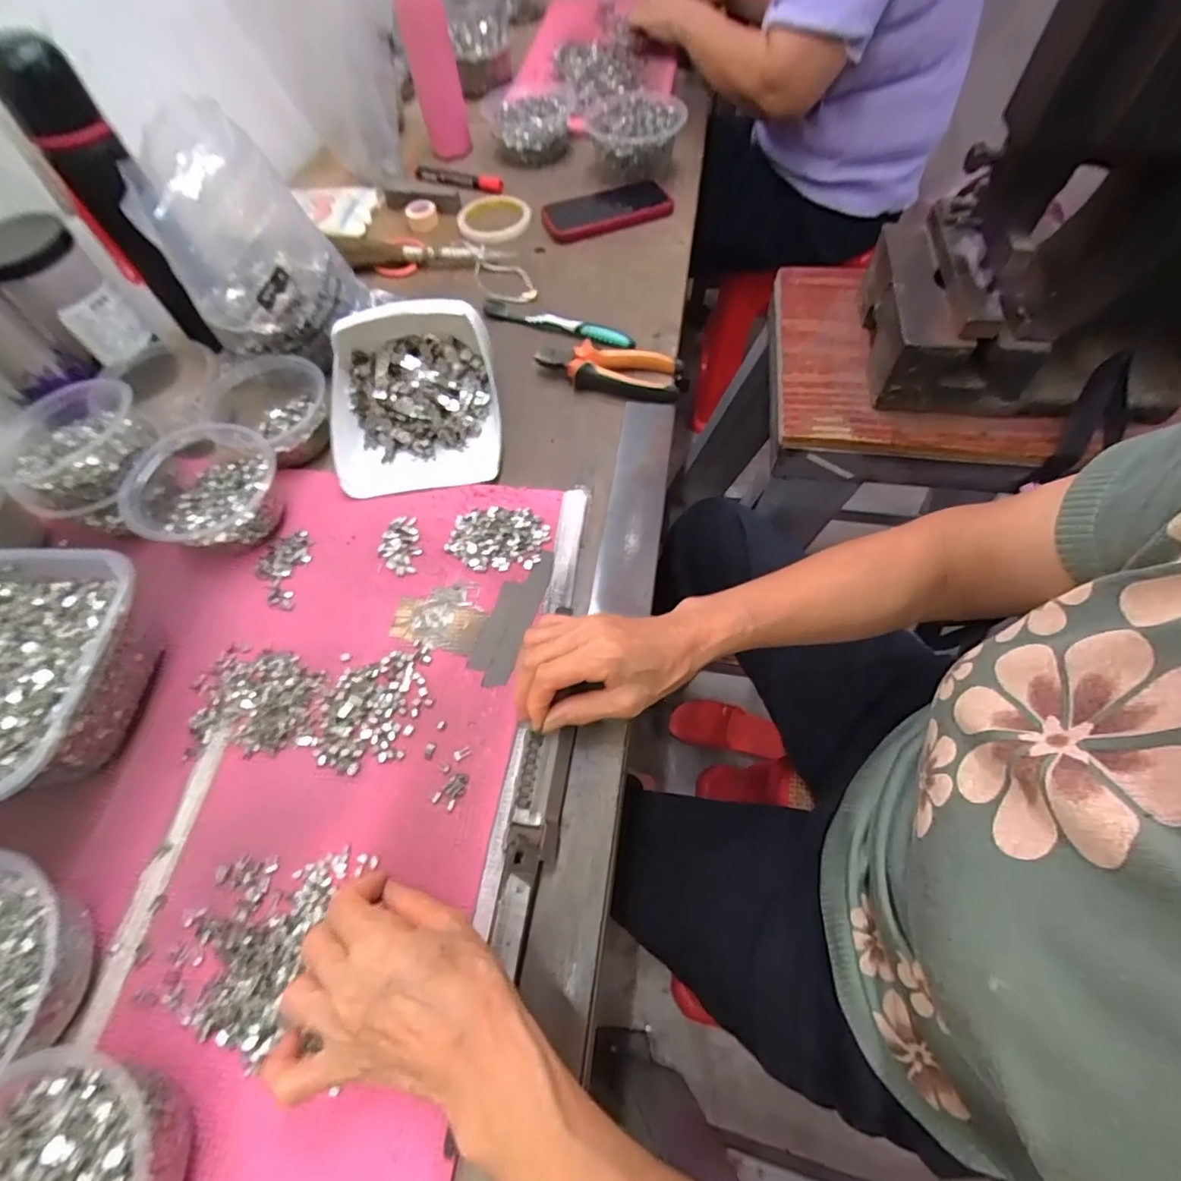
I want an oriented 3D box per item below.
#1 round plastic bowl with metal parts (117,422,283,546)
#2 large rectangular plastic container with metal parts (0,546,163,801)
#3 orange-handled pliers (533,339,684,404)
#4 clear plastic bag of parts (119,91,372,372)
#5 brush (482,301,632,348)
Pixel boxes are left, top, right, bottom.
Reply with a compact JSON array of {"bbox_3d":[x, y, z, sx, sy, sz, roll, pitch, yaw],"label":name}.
[{"bbox_3d":[-0.324,-0.083,0.468,0.113,0.064,0.106,-1,60,2],"label":"round plastic bowl with metal parts"},{"bbox_3d":[-0.413,0.066,0.385,0.179,0.073,0.174,1,61,3],"label":"large rectangular plastic container with metal parts"},{"bbox_3d":[0.018,-0.228,0.562,0.150,0.025,0.056,12,62,9],"label":"orange-handled pliers"},{"bbox_3d":[-0.320,-0.315,0.517,0.118,0.183,0.131,3,61,6],"label":"clear plastic bag of parts"},{"bbox_3d":[-0.039,-0.298,0.605,0.183,0.016,0.023,24,64,15],"label":"brush"}]

